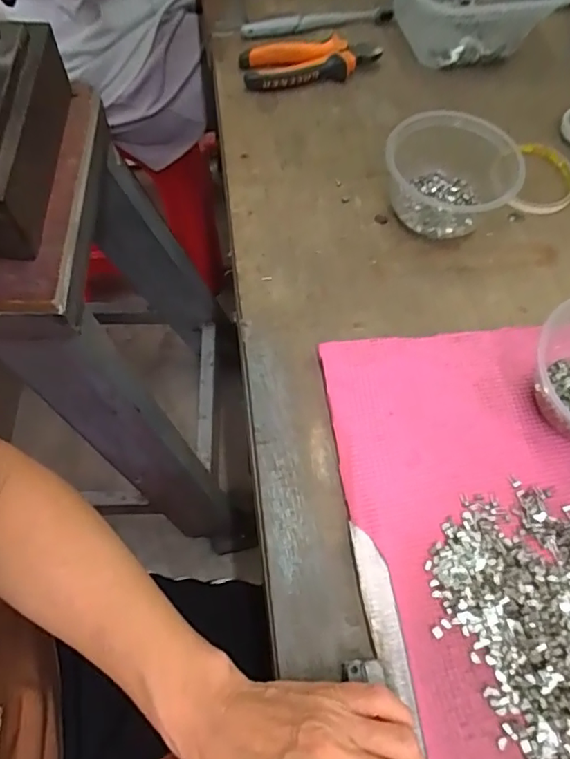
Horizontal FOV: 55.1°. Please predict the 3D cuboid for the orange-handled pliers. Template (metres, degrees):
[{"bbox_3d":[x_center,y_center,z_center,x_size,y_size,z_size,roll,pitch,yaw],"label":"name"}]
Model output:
[{"bbox_3d":[0.028,-0.341,0.588,0.148,0.027,0.063,-1,63,-3],"label":"orange-handled pliers"}]

